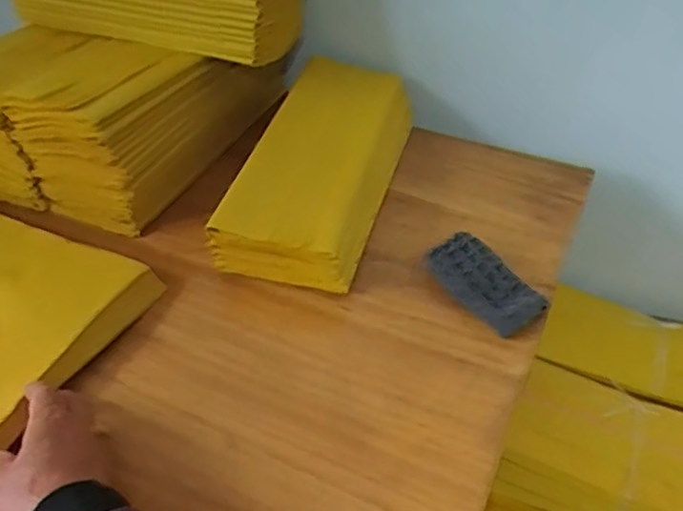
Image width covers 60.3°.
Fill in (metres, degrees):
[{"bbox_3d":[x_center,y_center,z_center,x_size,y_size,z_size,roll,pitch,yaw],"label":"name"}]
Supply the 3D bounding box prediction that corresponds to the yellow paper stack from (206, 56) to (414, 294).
[{"bbox_3d":[-0.020,-0.098,0.623,0.140,0.075,0.295,11,47,14],"label":"yellow paper stack"}]

